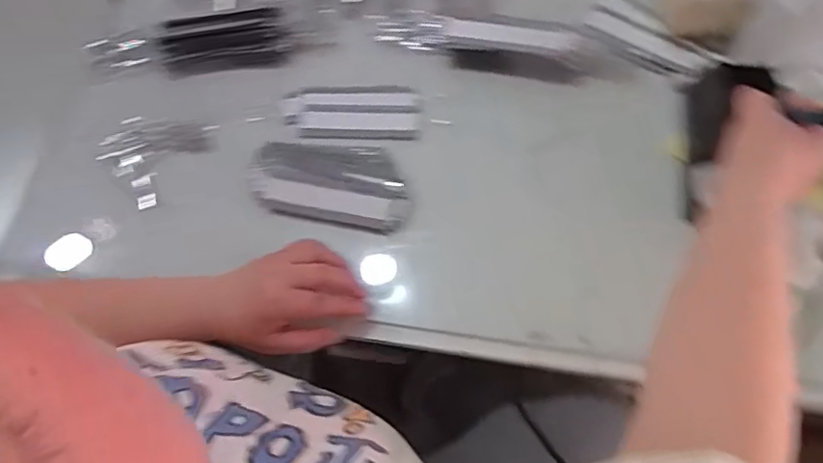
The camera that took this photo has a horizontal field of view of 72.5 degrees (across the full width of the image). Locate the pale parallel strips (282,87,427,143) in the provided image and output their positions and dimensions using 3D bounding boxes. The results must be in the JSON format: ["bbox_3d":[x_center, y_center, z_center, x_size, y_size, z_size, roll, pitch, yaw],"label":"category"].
[{"bbox_3d":[-0.064,-0.126,0.603,0.147,0.010,0.068,-1,67,4],"label":"pale parallel strips"}]

